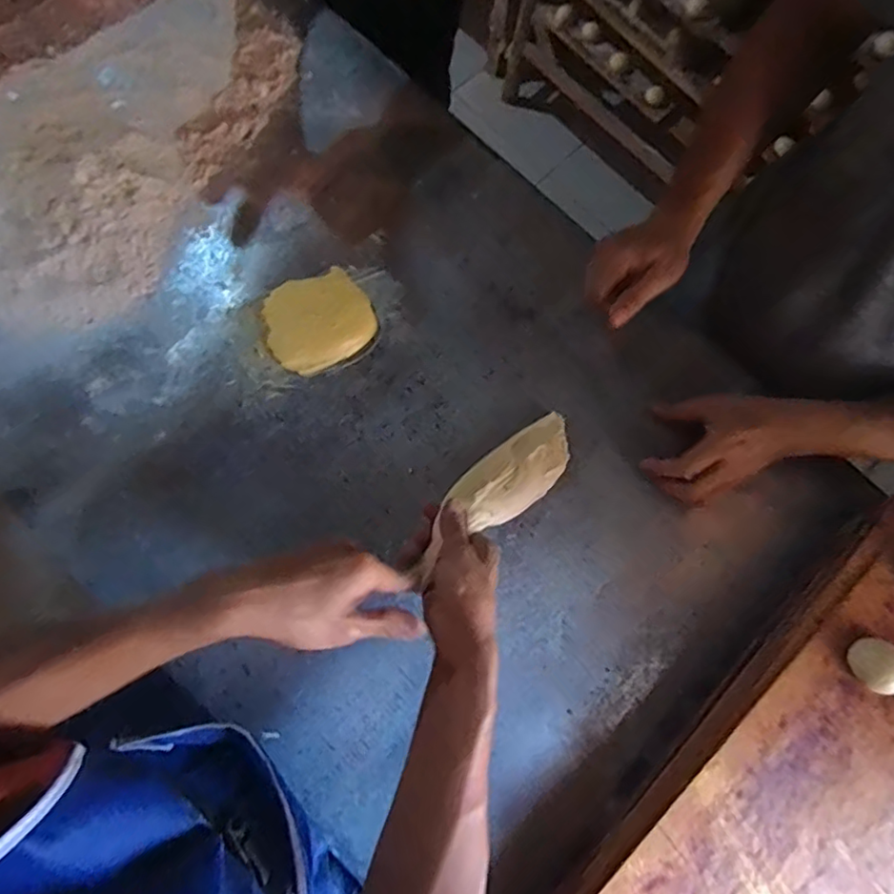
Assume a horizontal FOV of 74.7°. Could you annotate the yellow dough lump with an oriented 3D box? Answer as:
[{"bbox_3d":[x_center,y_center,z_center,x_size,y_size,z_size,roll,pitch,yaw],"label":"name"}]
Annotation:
[{"bbox_3d":[-0.132,-0.130,0.600,0.107,0.016,0.094,-28,80,-12],"label":"yellow dough lump"}]

